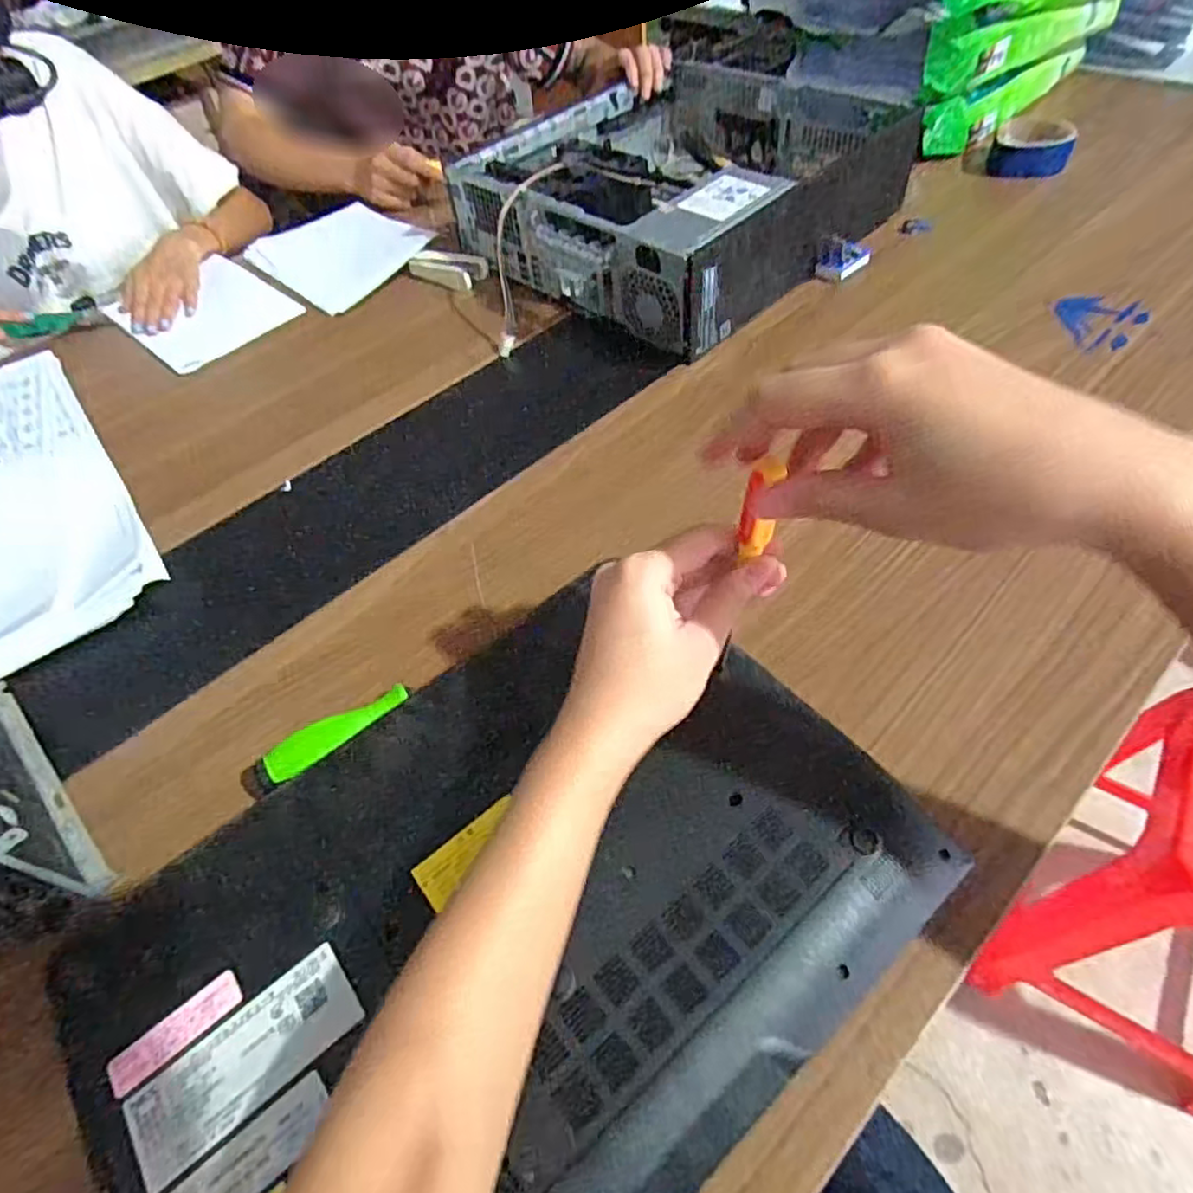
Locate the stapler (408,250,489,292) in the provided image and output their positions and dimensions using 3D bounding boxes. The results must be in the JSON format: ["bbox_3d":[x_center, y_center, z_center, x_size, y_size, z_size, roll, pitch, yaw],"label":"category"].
[{"bbox_3d":[-0.165,-0.363,0.760,0.093,0.017,0.042,23,58,21],"label":"stapler"}]

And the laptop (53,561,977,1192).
[{"bbox_3d":[-0.042,0.157,0.335,0.363,0.040,0.269,-36,58,-20],"label":"laptop"}]

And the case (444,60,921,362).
[{"bbox_3d":[0.074,-0.427,0.736,0.352,0.102,0.449,34,63,27],"label":"case"}]

